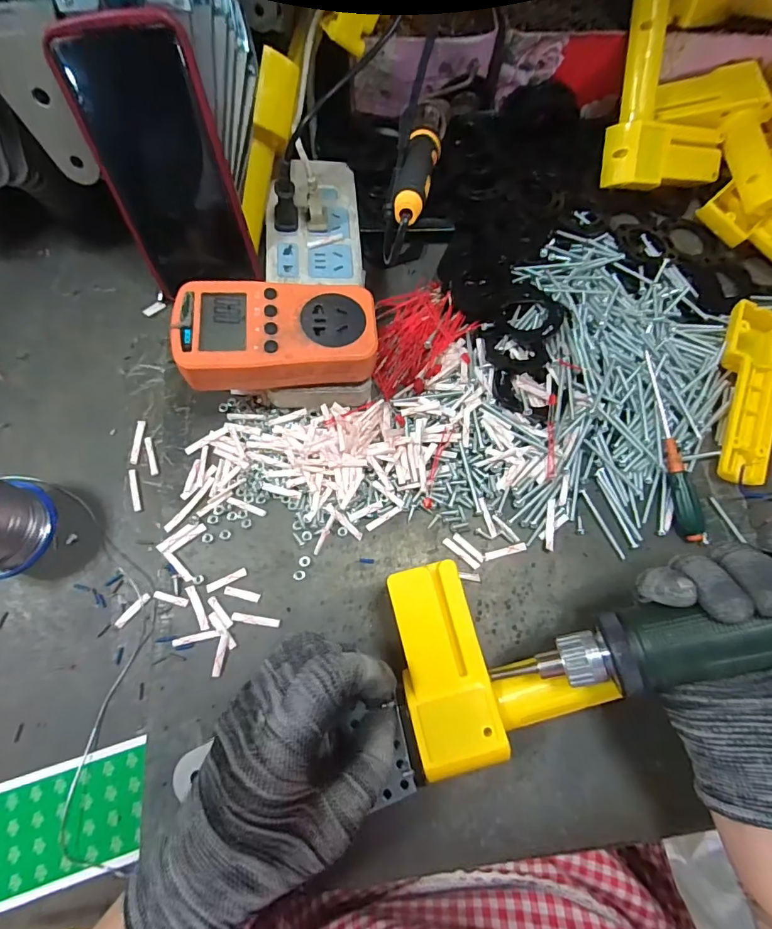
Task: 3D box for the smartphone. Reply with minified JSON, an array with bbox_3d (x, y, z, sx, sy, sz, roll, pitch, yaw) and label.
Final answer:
[{"bbox_3d":[-0.147,-0.196,0.310,0.080,0.150,0.009,-7,45,2],"label":"smartphone"}]

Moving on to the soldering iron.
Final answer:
[{"bbox_3d":[0.021,-0.197,0.304,0.023,0.019,0.200,12,58,2],"label":"soldering iron"}]

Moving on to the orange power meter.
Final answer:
[{"bbox_3d":[-0.071,-0.088,0.308,0.125,0.029,0.067,-5,71,-6],"label":"orange power meter"}]

